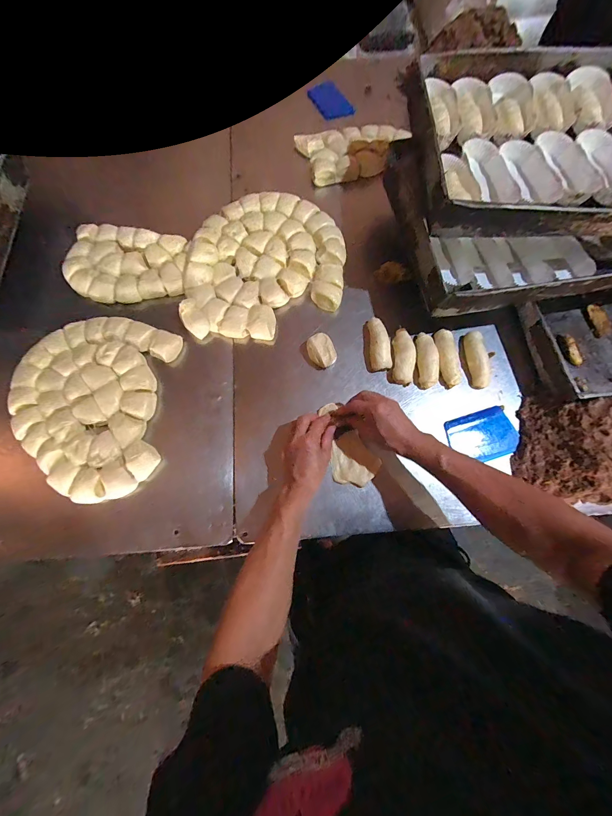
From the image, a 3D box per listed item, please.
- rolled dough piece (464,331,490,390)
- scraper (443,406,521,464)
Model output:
[{"bbox_3d":[0.315,-0.091,0.551,0.027,0.022,0.107,-1,76,1],"label":"rolled dough piece"},{"bbox_3d":[0.312,0.049,0.533,0.112,0.006,0.083,-19,74,2],"label":"scraper"}]

